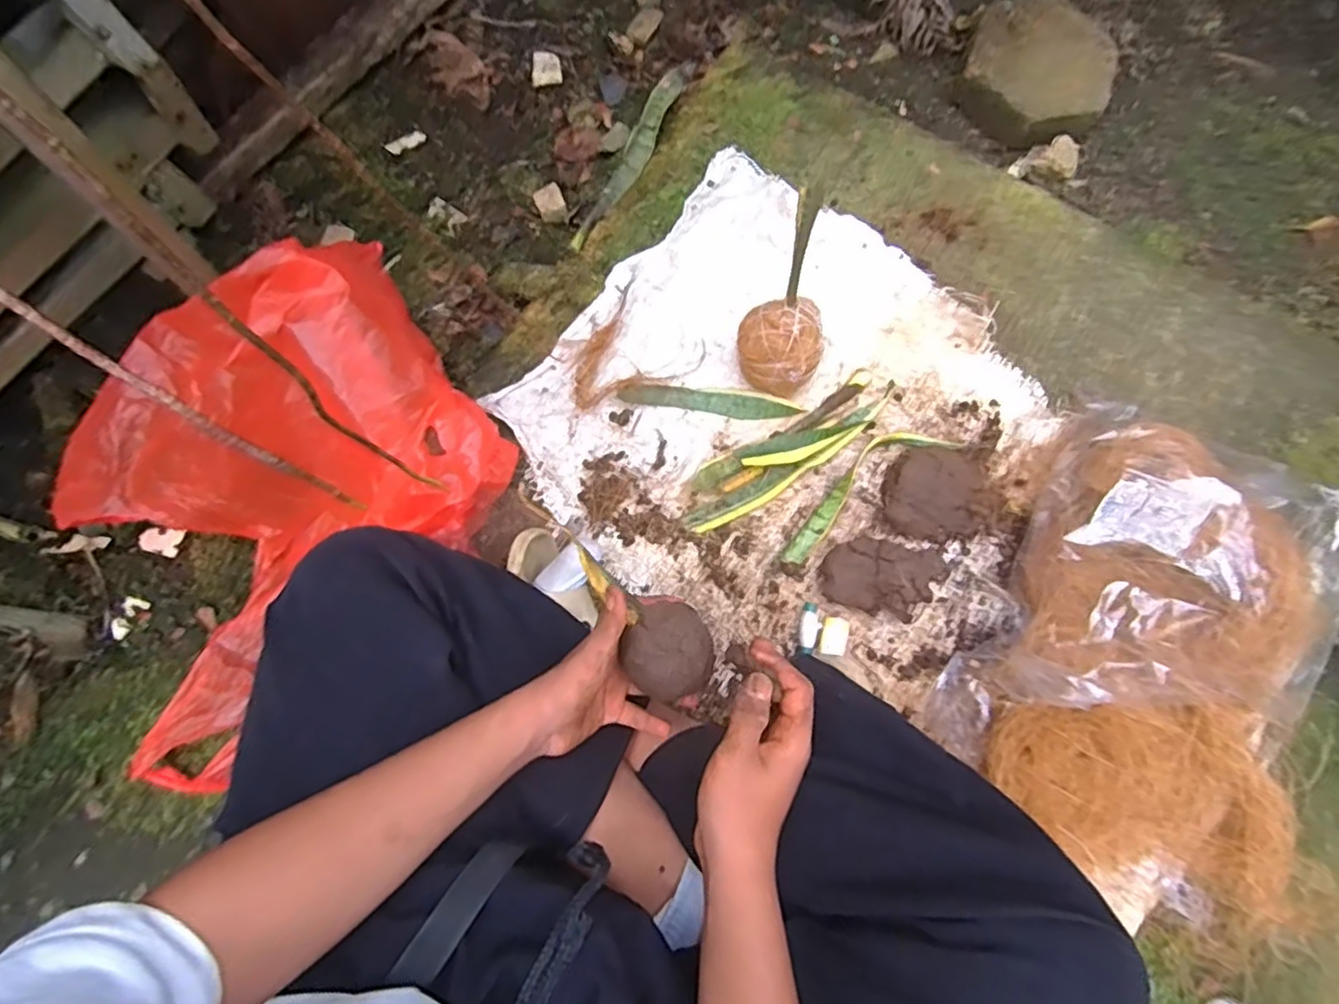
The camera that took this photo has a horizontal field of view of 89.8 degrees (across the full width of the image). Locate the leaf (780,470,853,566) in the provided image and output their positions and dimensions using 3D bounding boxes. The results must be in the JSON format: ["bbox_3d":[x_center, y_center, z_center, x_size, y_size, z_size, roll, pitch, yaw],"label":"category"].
[{"bbox_3d":[0.166,0.020,0.732,0.024,0.021,0.116,38,75,6],"label":"leaf"}]

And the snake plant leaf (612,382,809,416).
[{"bbox_3d":[0.047,-0.121,0.761,0.200,0.017,0.031,5,74,-3],"label":"snake plant leaf"}]

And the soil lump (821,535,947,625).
[{"bbox_3d":[0.232,0.080,0.721,0.127,0.030,0.085,18,74,1],"label":"soil lump"}]

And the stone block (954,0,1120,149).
[{"bbox_3d":[0.498,-0.581,0.926,0.200,0.081,0.187,32,75,7],"label":"stone block"}]

